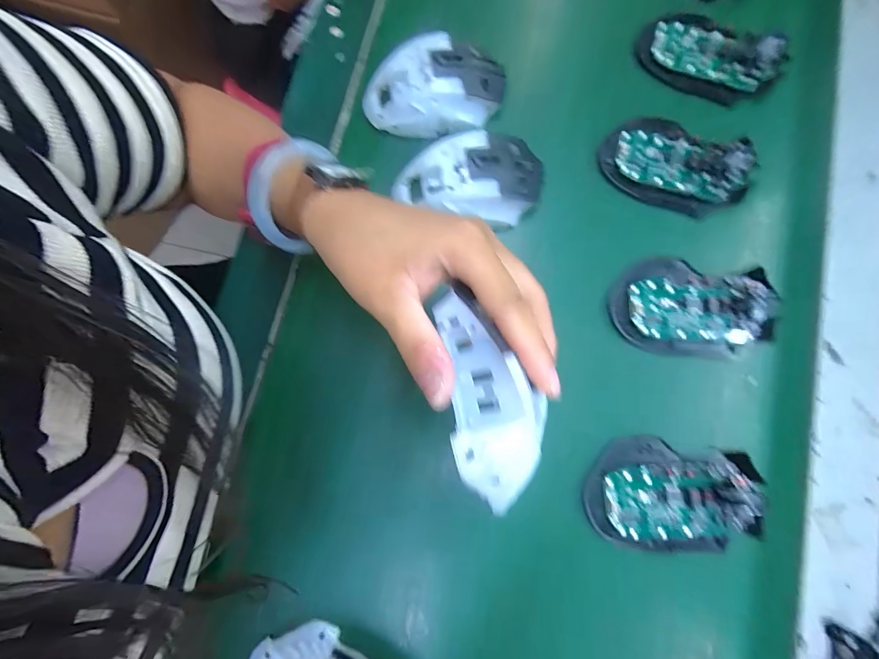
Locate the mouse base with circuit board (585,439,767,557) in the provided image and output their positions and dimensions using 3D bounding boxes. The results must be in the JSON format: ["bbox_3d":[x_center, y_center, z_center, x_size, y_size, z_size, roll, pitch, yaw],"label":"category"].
[{"bbox_3d":[0.160,0.116,0.254,0.109,0.026,0.074,8,80,3],"label":"mouse base with circuit board"}]

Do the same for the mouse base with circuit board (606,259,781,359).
[{"bbox_3d":[0.188,-0.017,0.280,0.112,0.019,0.072,4,80,2],"label":"mouse base with circuit board"}]

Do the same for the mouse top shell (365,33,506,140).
[{"bbox_3d":[-0.005,-0.194,0.304,0.115,0.034,0.066,3,80,2],"label":"mouse top shell"}]

